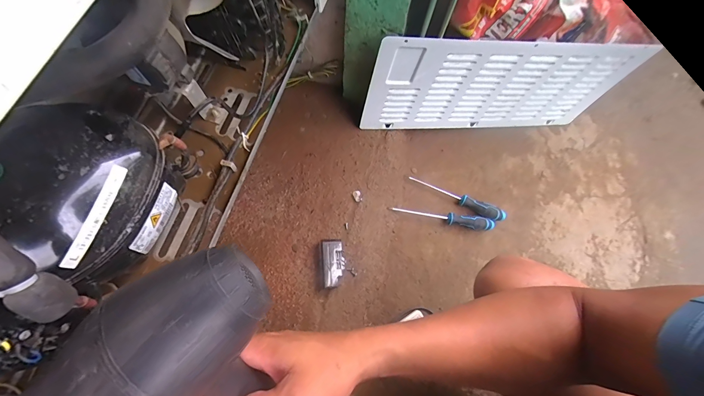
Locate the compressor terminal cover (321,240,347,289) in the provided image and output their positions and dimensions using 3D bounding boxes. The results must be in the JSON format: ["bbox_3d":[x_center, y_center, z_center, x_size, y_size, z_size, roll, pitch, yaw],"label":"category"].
[{"bbox_3d":[-0.039,0.140,0.641,0.047,0.039,0.097,-6,72,-4],"label":"compressor terminal cover"}]

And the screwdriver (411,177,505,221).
[{"bbox_3d":[0.260,0.001,0.731,0.242,0.028,0.031,23,73,5],"label":"screwdriver"}]

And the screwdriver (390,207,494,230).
[{"bbox_3d":[0.217,0.048,0.710,0.248,0.028,0.026,8,72,0],"label":"screwdriver"}]

